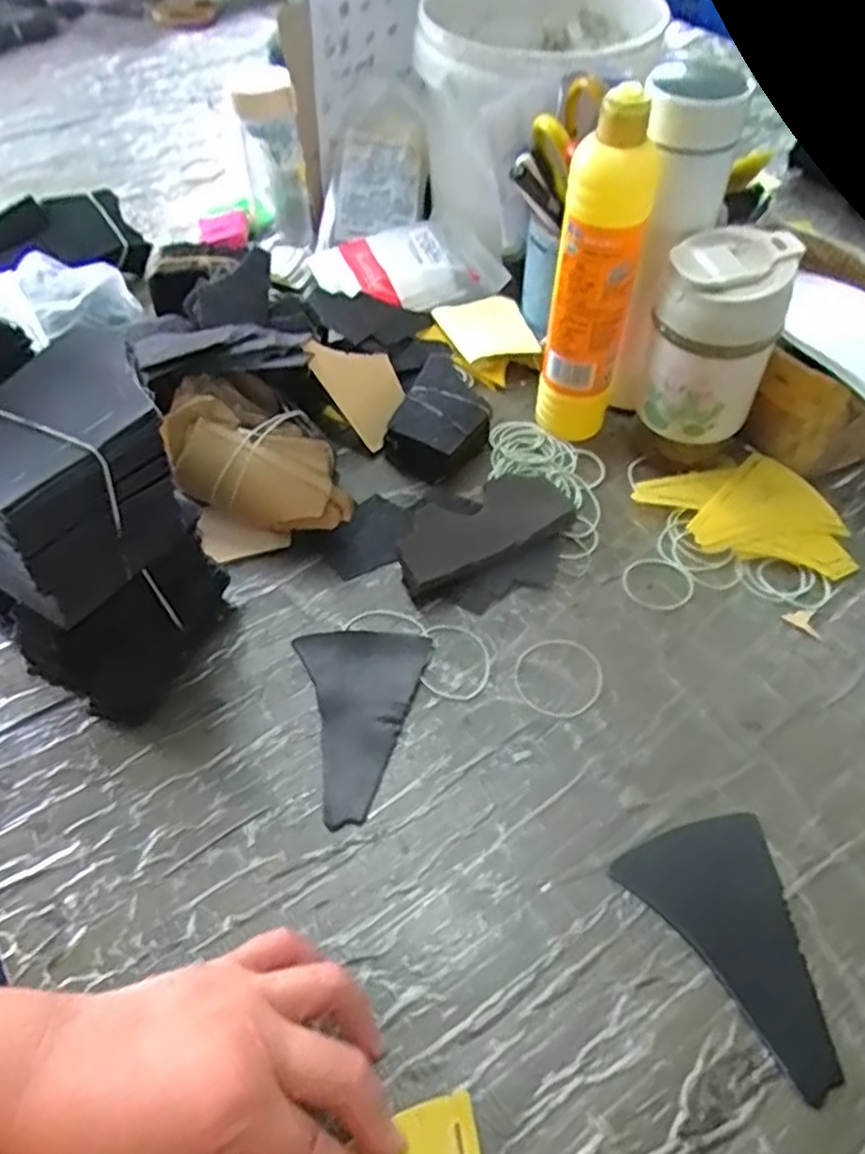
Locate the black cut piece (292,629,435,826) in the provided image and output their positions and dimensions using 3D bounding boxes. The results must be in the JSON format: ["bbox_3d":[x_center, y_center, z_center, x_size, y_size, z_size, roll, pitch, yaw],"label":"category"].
[{"bbox_3d":[-0.049,0.084,0.441,0.079,0.005,0.123,4,51,5],"label":"black cut piece"}]

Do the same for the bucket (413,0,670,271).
[{"bbox_3d":[0.090,-0.425,0.680,0.214,0.168,0.233,0,52,0],"label":"bucket"}]

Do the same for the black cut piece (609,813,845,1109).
[{"bbox_3d":[0.161,0.173,0.371,0.077,0.004,0.123,-31,57,-21],"label":"black cut piece"}]

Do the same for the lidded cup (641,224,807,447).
[{"bbox_3d":[0.191,-0.159,0.505,0.074,0.124,0.077,0,52,0],"label":"lidded cup"}]

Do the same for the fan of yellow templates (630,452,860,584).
[{"bbox_3d":[0.232,-0.044,0.532,0.109,0.014,0.133,-30,57,-21],"label":"fan of yellow templates"}]

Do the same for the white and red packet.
[{"bbox_3d":[-0.023,-0.291,0.697,0.169,0.033,0.103,-10,52,-8],"label":"white and red packet"}]

